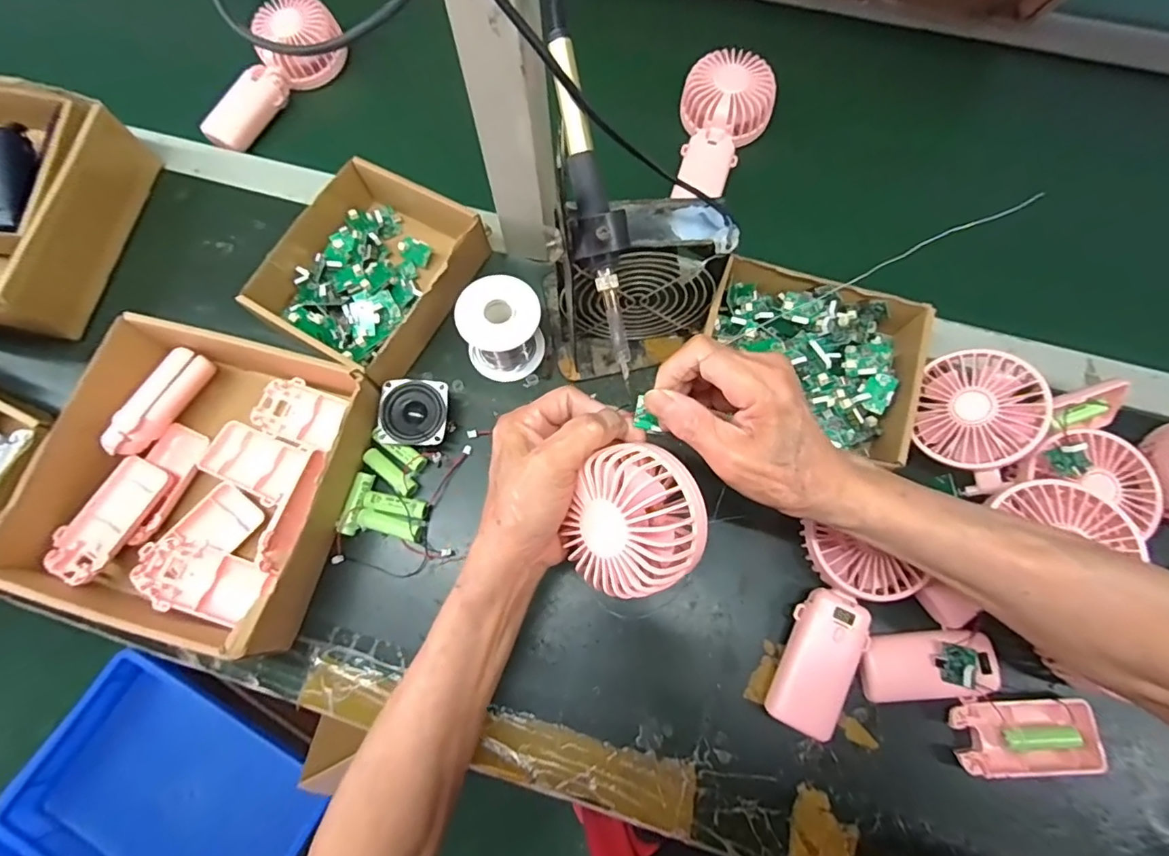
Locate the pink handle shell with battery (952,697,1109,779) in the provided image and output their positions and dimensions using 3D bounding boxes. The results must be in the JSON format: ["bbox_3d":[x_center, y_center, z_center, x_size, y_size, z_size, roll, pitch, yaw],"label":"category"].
[{"bbox_3d":[0.307,0.215,0.379,0.094,0.016,0.045,-2,72,1],"label":"pink handle shell with battery"}]

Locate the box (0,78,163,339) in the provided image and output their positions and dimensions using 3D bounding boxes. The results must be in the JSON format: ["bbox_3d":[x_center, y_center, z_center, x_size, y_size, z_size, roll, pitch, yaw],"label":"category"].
[{"bbox_3d":[-0.539,-0.196,0.496,0.201,0.090,0.221,10,73,4],"label":"box"}]

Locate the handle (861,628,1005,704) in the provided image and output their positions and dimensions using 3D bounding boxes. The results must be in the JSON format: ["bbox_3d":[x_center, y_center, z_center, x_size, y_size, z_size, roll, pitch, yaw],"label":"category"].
[{"bbox_3d":[0.248,0.169,0.382,0.092,0.034,0.048,-1,72,1],"label":"handle"}]

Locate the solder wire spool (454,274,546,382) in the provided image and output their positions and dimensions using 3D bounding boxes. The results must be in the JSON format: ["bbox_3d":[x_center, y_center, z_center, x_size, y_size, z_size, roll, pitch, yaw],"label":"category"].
[{"bbox_3d":[-0.067,-0.082,0.445,0.063,0.062,0.059,3,72,2],"label":"solder wire spool"}]

